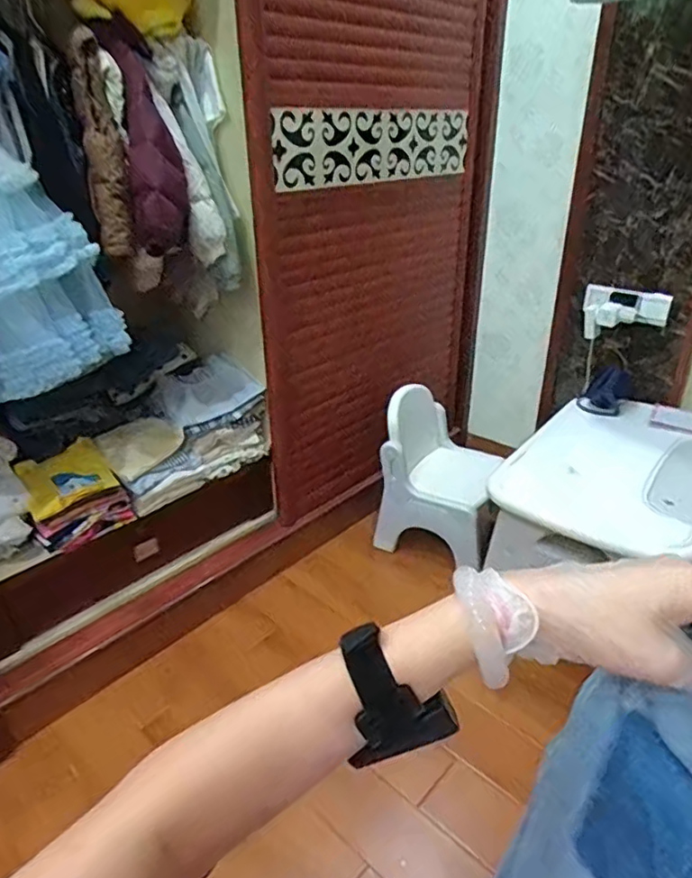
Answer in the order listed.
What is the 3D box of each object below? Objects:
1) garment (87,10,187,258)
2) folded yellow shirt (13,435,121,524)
[{"bbox_3d":[-0.433,-0.643,1.281,0.133,0.444,0.233,-8,29,-13],"label":"garment"},{"bbox_3d":[-0.685,0.086,1.438,0.191,0.080,0.198,-18,33,-30],"label":"folded yellow shirt"}]

